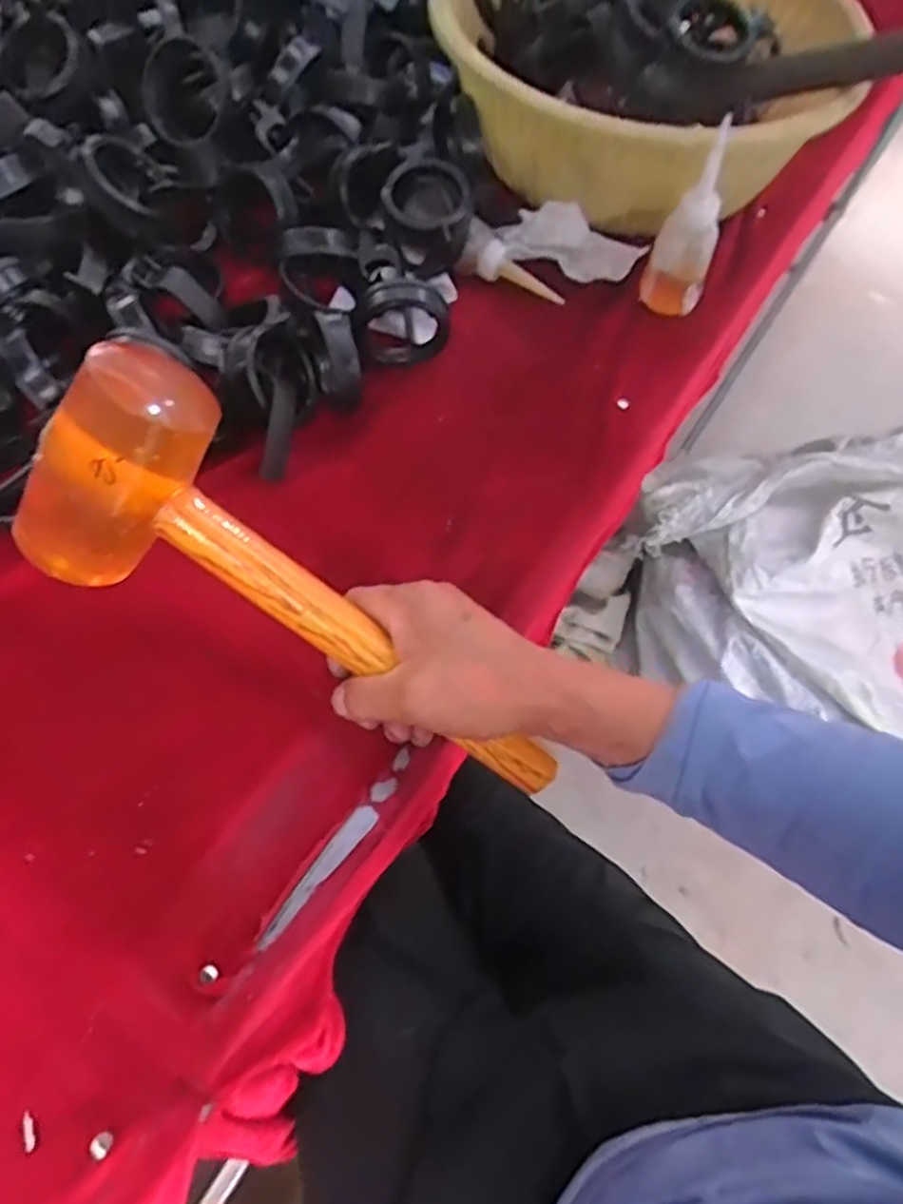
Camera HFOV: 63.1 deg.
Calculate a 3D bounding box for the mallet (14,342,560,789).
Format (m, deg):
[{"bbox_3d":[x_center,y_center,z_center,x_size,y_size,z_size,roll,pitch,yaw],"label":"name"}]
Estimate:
[{"bbox_3d":[-0.078,0.008,0.397,0.324,0.084,0.103,39,64,-9],"label":"mallet"}]

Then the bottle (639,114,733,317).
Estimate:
[{"bbox_3d":[0.191,-0.296,0.585,0.049,0.121,0.046,22,62,8],"label":"bottle"}]

